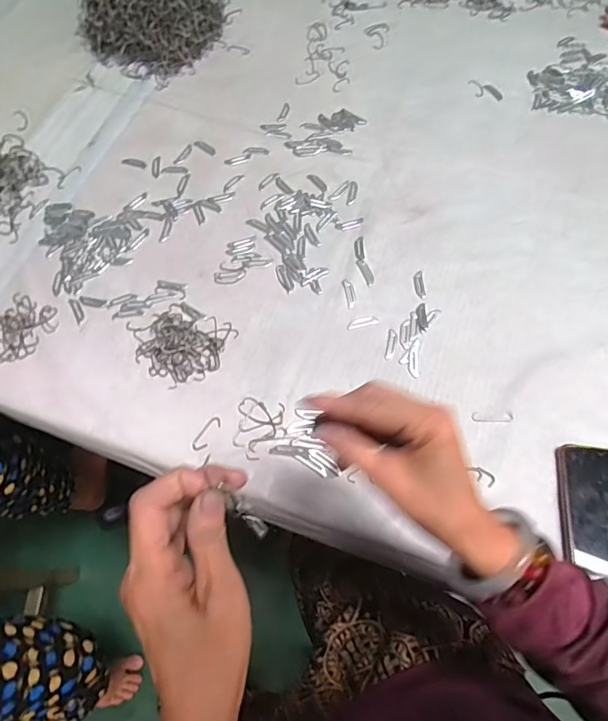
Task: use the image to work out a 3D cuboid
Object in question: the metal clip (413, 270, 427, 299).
[{"bbox_3d":[0.135,-0.089,0.562,0.012,0.004,0.036,-4,66,-1],"label":"metal clip"}]

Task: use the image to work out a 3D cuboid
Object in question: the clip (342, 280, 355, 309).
[{"bbox_3d":[0.053,-0.078,0.557,0.010,0.004,0.036,-10,67,-4],"label":"clip"}]

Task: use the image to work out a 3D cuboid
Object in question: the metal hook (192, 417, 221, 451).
[{"bbox_3d":[-0.099,0.074,0.491,0.015,0.004,0.038,28,69,12],"label":"metal hook"}]

